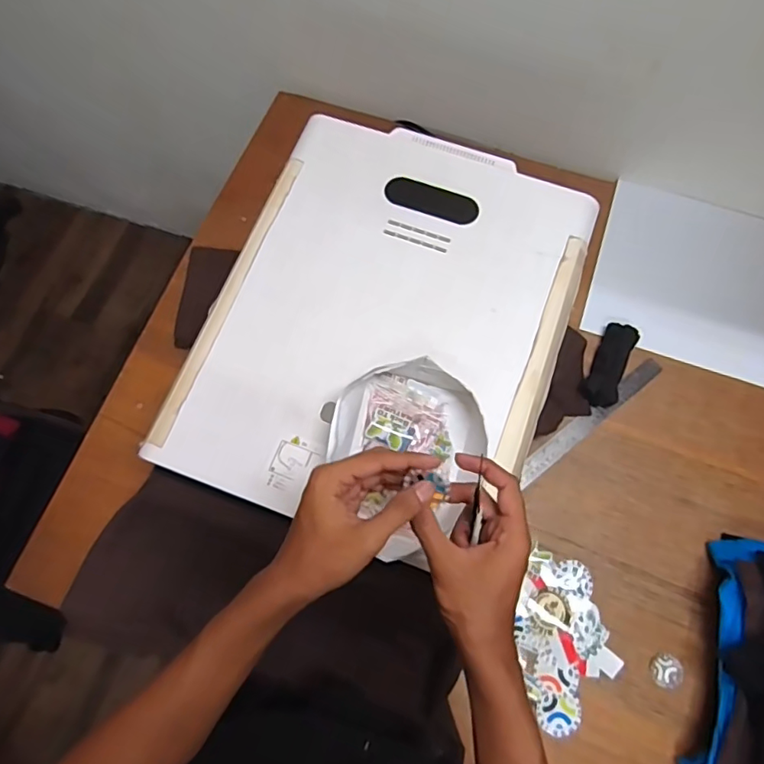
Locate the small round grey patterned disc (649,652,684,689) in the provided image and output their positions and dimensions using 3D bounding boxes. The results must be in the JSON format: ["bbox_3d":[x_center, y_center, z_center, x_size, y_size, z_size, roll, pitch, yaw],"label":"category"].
[{"bbox_3d":[0.353,0.358,0.656,0.038,0.004,0.039,0,71,0],"label":"small round grey patterned disc"}]

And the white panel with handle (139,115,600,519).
[{"bbox_3d":[0.008,-0.077,0.636,0.397,0.039,0.495,19,72,6],"label":"white panel with handle"}]

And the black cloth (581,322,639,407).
[{"bbox_3d":[0.333,-0.024,0.770,0.048,0.028,0.127,24,73,8],"label":"black cloth"}]

